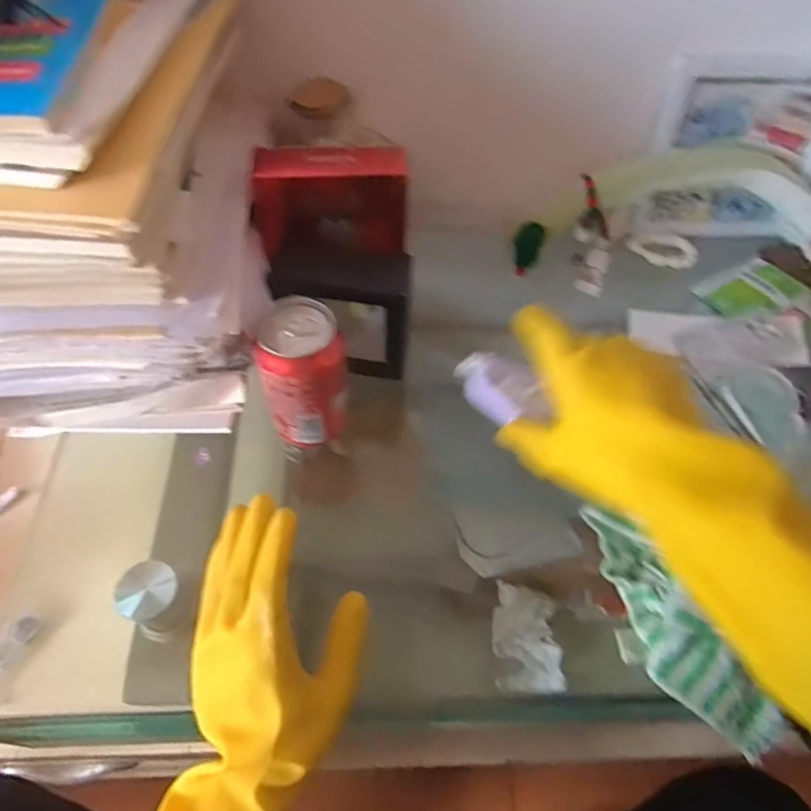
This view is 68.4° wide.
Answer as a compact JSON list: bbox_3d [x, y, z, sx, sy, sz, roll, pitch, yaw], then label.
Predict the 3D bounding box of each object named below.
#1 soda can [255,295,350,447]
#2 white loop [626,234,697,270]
[{"bbox_3d":[-0.075,-0.021,0.449,0.059,0.103,0.061,1,56,-1],"label":"soda can"},{"bbox_3d":[0.275,-0.168,0.633,0.068,0.012,0.051,29,60,17],"label":"white loop"}]

